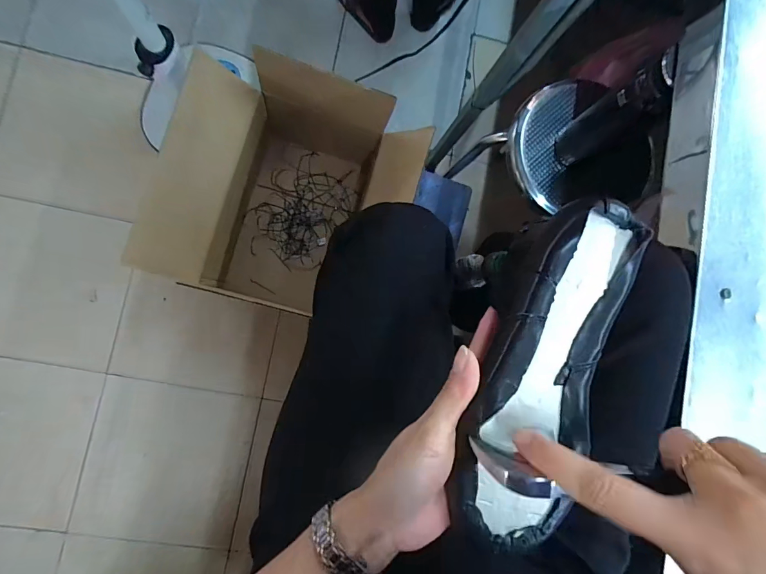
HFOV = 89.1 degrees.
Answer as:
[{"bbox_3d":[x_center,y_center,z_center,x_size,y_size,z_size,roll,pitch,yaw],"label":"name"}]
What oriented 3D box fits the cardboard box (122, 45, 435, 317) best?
[{"bbox_3d":[-0.206,-0.208,0.930,0.475,0.365,0.506,17,86,-7],"label":"cardboard box"}]

